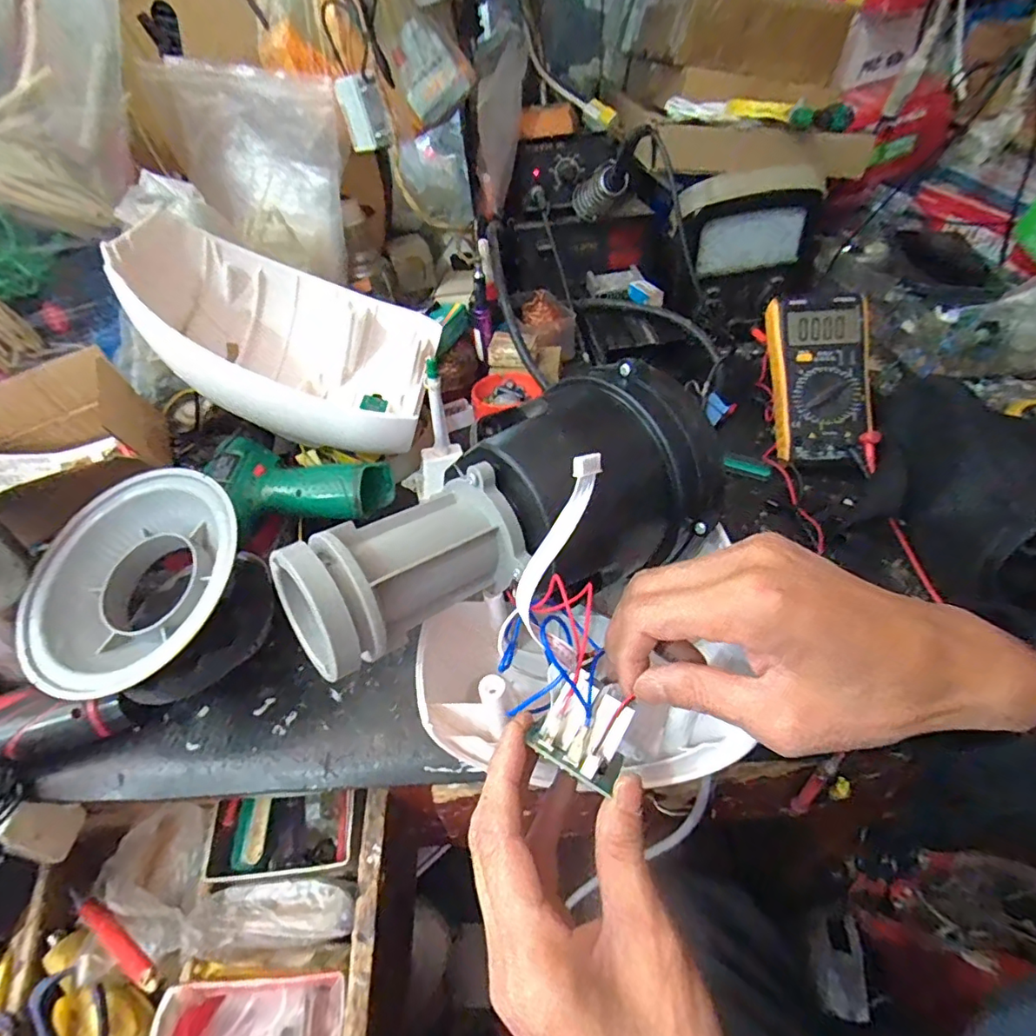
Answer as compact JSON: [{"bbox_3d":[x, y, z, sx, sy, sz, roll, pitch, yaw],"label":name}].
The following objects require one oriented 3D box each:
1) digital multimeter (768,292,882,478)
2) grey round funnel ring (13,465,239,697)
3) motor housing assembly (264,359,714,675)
[{"bbox_3d":[0.287,-0.133,0.509,0.087,0.030,0.170,-1,81,11],"label":"digital multimeter"},{"bbox_3d":[-0.255,0.043,0.369,0.137,0.049,0.155,21,70,16],"label":"grey round funnel ring"},{"bbox_3d":[0.007,0.005,0.299,0.244,0.097,0.107,-35,51,-27],"label":"motor housing assembly"}]

